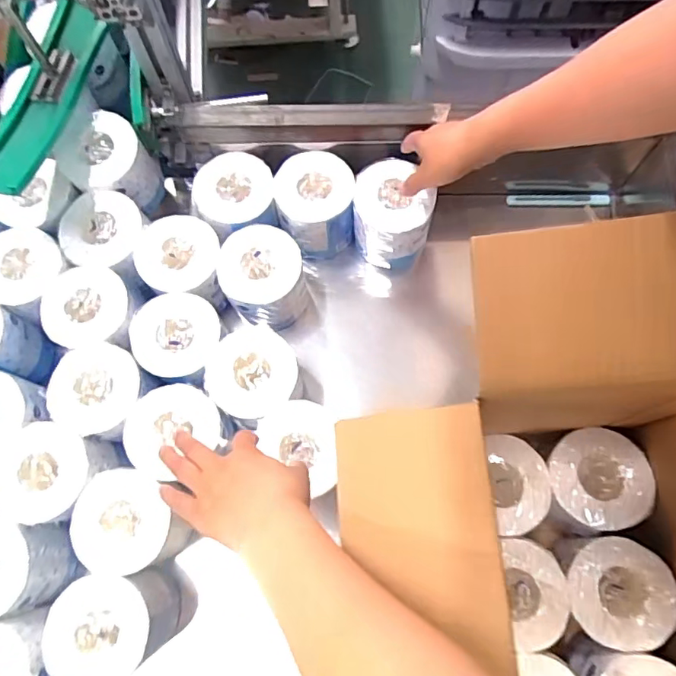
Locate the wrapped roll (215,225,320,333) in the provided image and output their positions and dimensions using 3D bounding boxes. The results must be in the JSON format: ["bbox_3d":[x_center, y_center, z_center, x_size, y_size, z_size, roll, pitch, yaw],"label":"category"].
[{"bbox_3d":[-0.087,-0.064,0.662,0.098,0.124,0.097,-1,72,2],"label":"wrapped roll"}]

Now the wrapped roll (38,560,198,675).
[{"bbox_3d":[-0.223,0.292,0.549,0.101,0.120,0.097,-23,73,-5],"label":"wrapped roll"}]

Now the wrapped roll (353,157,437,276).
[{"bbox_3d":[0.068,-0.154,0.691,0.091,0.127,0.100,-1,72,2],"label":"wrapped roll"}]

